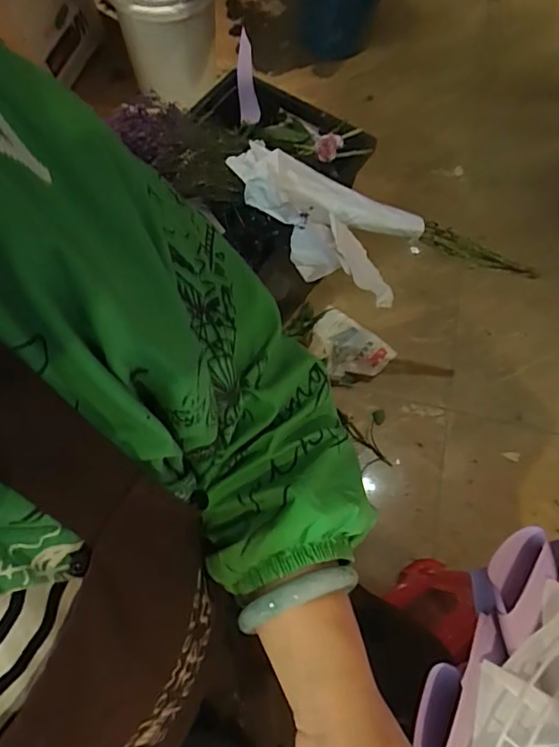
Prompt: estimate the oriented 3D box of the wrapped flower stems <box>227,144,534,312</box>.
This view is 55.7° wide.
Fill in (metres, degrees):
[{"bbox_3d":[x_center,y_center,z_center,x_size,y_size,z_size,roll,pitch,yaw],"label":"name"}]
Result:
[{"bbox_3d":[0.186,-0.212,0.933,0.588,0.106,0.222,13,66,-13],"label":"wrapped flower stems"}]

